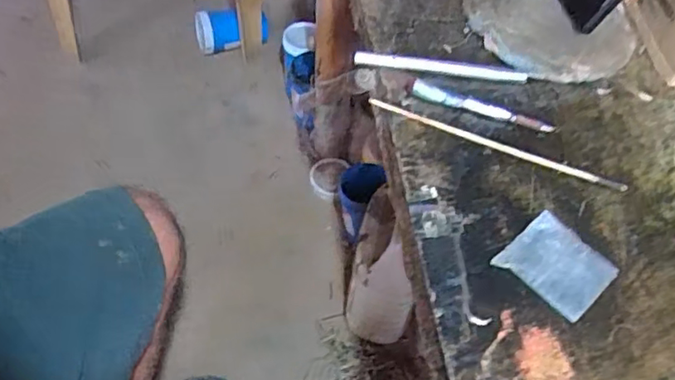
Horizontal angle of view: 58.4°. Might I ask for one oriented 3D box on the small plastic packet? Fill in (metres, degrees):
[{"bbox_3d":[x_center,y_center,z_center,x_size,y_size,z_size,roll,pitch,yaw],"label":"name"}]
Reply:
[{"bbox_3d":[0.164,0.055,0.450,0.070,0.012,0.060,40,62,22],"label":"small plastic packet"}]

